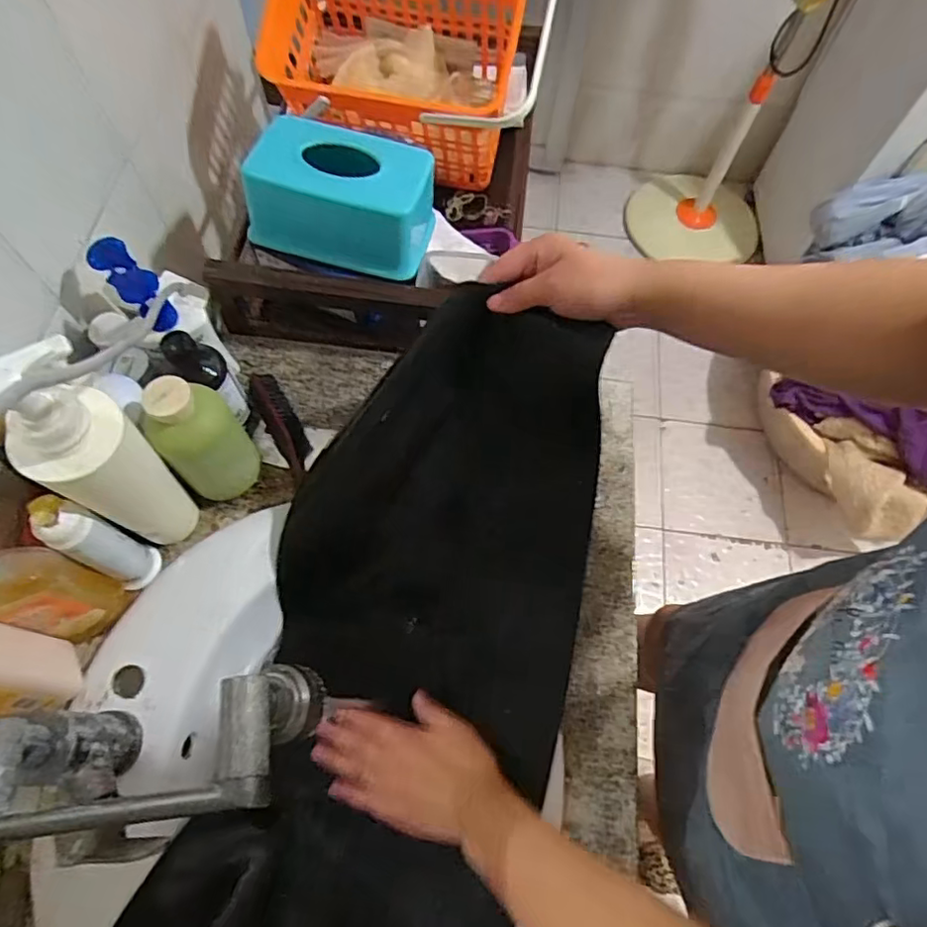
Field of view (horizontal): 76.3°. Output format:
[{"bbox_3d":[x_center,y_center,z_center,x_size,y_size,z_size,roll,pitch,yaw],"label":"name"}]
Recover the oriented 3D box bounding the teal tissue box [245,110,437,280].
[{"bbox_3d":[-0.125,-0.296,0.648,0.194,0.087,0.129,12,66,4],"label":"teal tissue box"}]

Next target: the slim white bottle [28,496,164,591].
[{"bbox_3d":[-0.313,0.071,0.510,0.030,0.155,0.036,32,69,12],"label":"slim white bottle"}]

